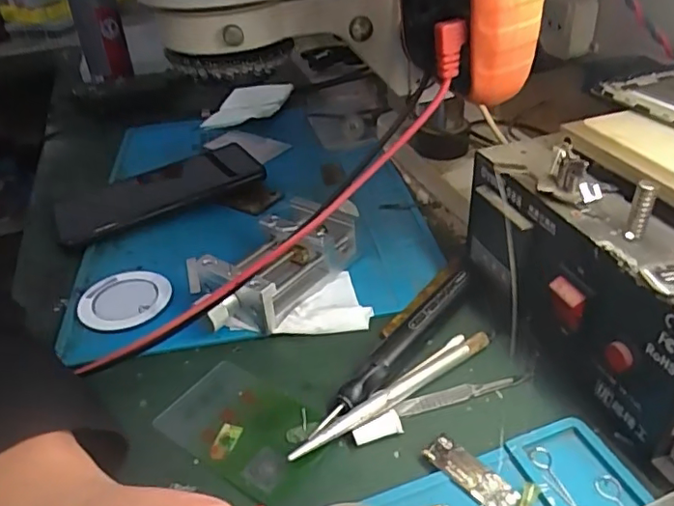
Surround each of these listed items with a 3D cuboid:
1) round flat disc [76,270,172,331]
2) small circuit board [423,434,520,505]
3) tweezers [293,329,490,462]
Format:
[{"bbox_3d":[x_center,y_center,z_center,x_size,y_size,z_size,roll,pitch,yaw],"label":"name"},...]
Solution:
[{"bbox_3d":[-0.137,0.030,0.362,0.056,0.007,0.048,-16,36,-16],"label":"round flat disc"},{"bbox_3d":[0.059,0.098,0.249,0.016,0.004,0.043,-27,40,-30],"label":"small circuit board"},{"bbox_3d":[0.030,0.071,0.290,0.126,0.010,0.015,-26,39,-27],"label":"tweezers"}]

